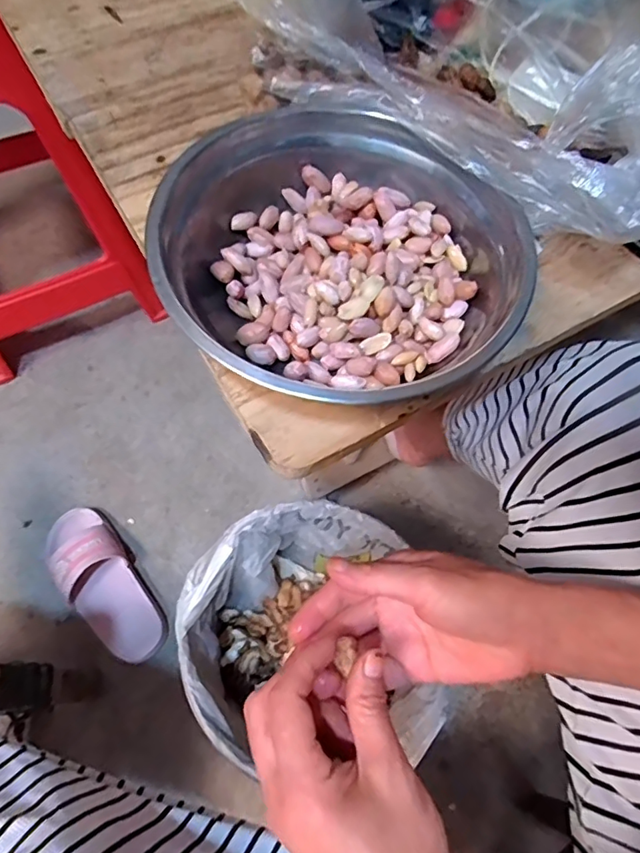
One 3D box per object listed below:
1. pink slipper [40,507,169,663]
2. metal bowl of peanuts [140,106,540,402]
[{"bbox_3d":[-0.307,0.215,0.732,0.240,0.063,0.103,42,70,16],"label":"pink slipper"},{"bbox_3d":[0.009,-0.095,0.296,0.202,0.057,0.192,1,65,-2],"label":"metal bowl of peanuts"}]

